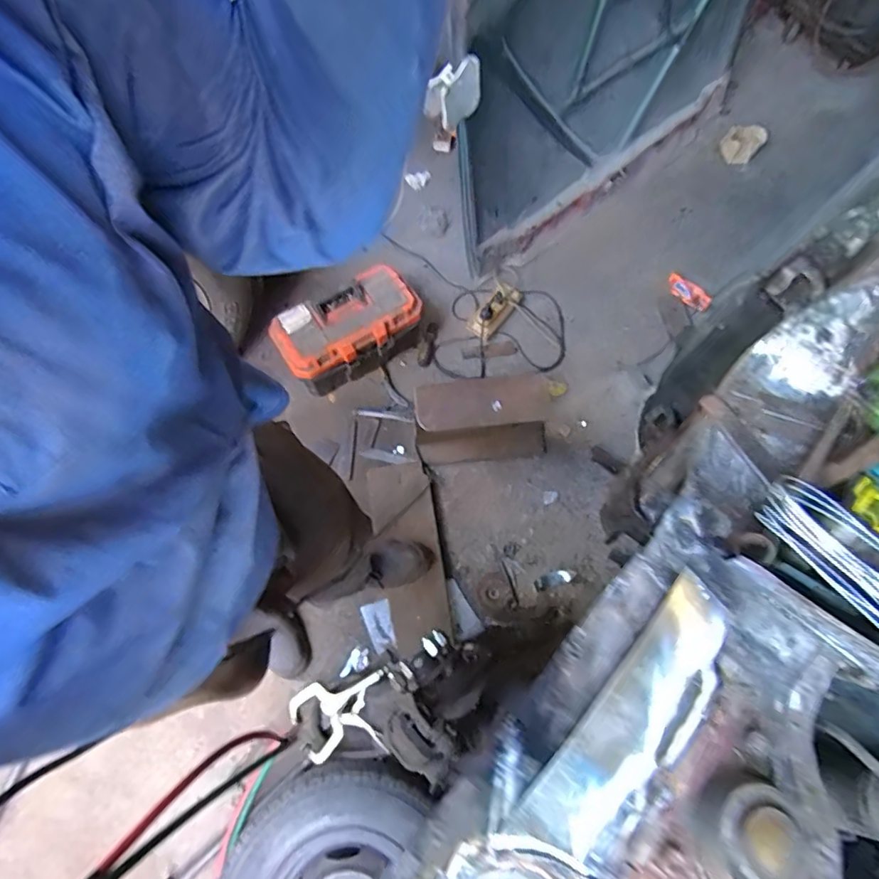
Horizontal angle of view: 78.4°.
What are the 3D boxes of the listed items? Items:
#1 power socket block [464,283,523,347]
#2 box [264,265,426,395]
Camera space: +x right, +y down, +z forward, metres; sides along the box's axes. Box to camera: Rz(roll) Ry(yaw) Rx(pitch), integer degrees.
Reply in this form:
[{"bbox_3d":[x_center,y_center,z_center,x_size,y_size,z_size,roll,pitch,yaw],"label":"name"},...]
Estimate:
[{"bbox_3d":[0.172,-0.401,1.643,0.091,0.056,0.208,37,73,12],"label":"power socket block"},{"bbox_3d":[-0.241,-0.287,1.514,0.392,0.211,0.197,-31,73,-12],"label":"box"}]

